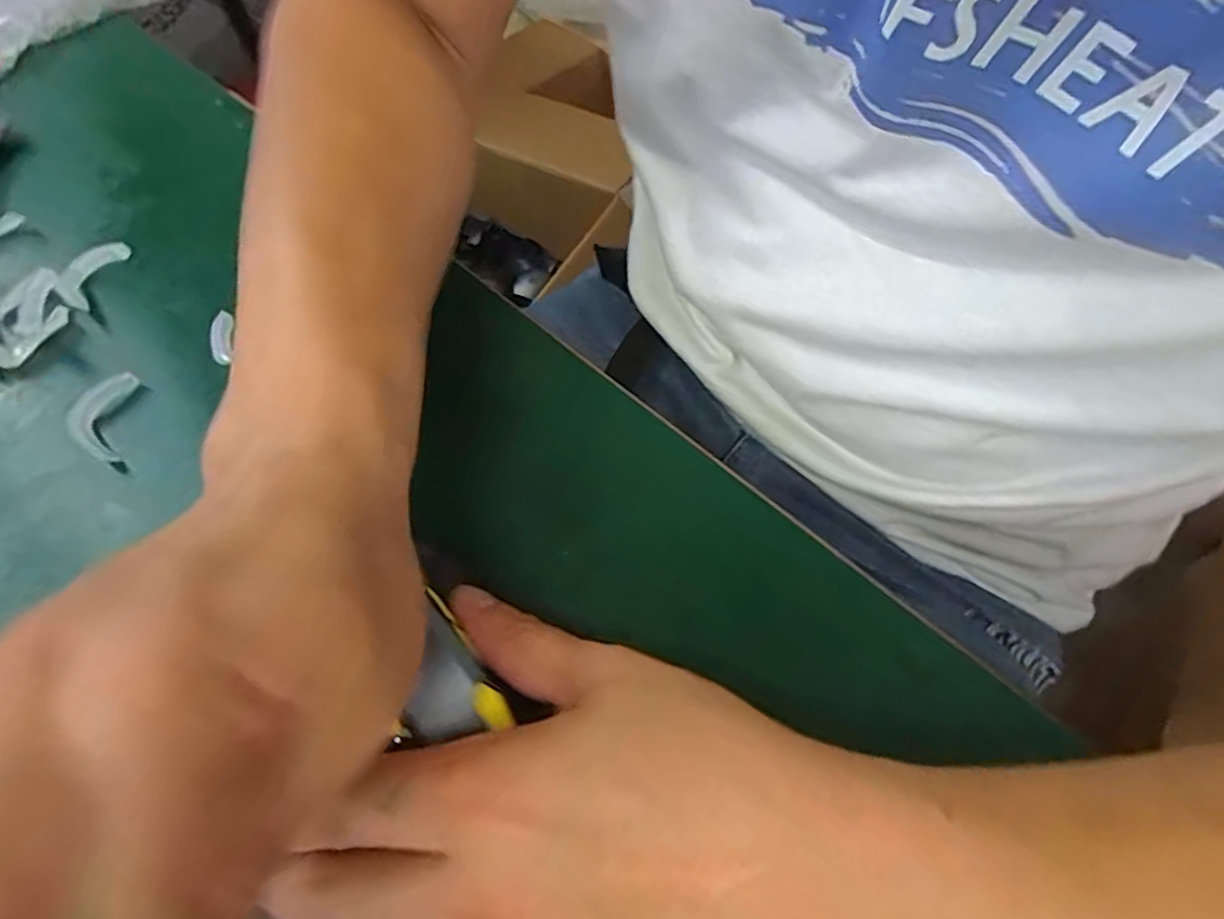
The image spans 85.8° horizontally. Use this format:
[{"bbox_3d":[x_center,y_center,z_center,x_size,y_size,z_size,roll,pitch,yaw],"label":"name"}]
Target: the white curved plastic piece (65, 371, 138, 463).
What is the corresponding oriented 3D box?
[{"bbox_3d":[-0.230,-0.018,0.295,0.023,0.008,0.044,-8,61,1],"label":"white curved plastic piece"}]

